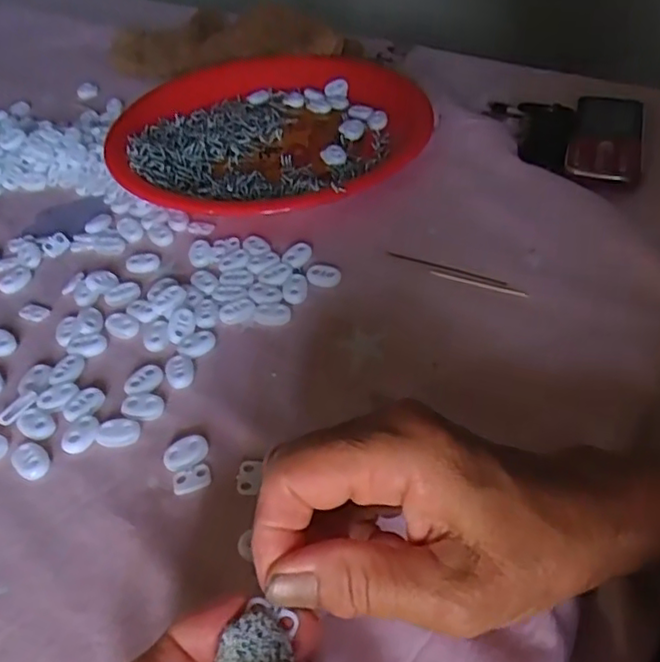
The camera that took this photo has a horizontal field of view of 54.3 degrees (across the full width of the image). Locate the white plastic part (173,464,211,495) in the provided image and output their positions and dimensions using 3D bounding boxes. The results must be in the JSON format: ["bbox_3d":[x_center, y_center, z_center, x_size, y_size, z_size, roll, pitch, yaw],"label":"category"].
[{"bbox_3d":[-0.066,0.070,0.307,0.018,0.004,0.013,-17,46,-12],"label":"white plastic part"}]

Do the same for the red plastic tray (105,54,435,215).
[{"bbox_3d":[-0.056,-0.168,0.530,0.232,0.024,0.249,26,52,27],"label":"red plastic tray"}]

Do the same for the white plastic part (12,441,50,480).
[{"bbox_3d":[-0.148,0.064,0.318,0.015,0.004,0.022,-26,49,-20],"label":"white plastic part"}]

